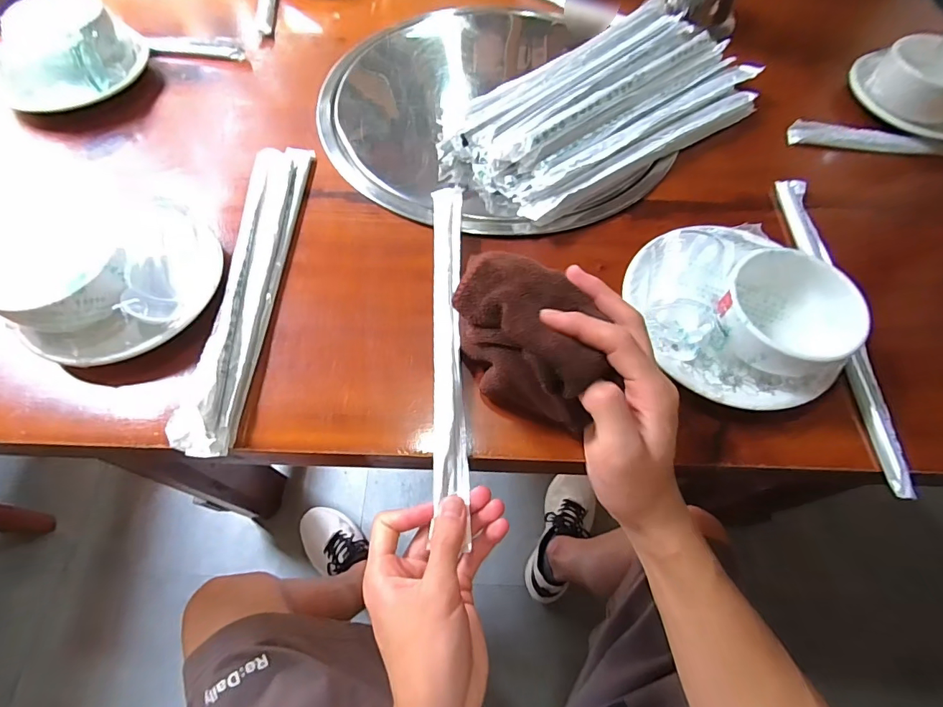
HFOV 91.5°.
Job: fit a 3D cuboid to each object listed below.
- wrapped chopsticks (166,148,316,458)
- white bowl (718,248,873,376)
[{"bbox_3d":[-0.184,-0.067,0.380,0.045,0.028,0.300,2,62,0],"label":"wrapped chopsticks"},{"bbox_3d":[0.227,-0.024,0.342,0.093,0.048,0.091,0,62,0],"label":"white bowl"}]

